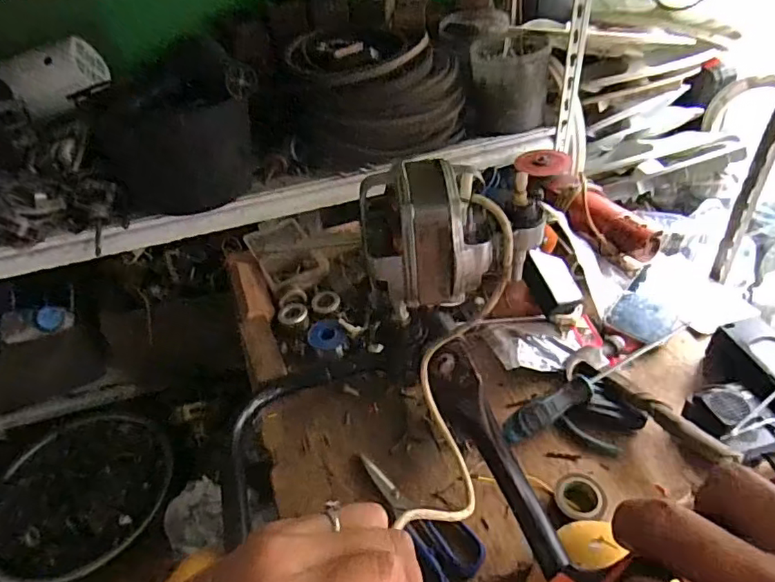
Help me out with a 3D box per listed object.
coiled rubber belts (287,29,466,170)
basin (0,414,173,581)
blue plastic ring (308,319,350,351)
[{"bbox_3d":[-0.020,-0.376,1.011,0.301,0.157,0.296,-4,42,3],"label":"coiled rubber belts"},{"bbox_3d":[-0.514,0.332,0.910,0.268,0.065,0.288,-4,42,3],"label":"basin"},{"bbox_3d":[-0.081,0.061,0.758,0.056,0.011,0.043,-4,79,4],"label":"blue plastic ring"}]

